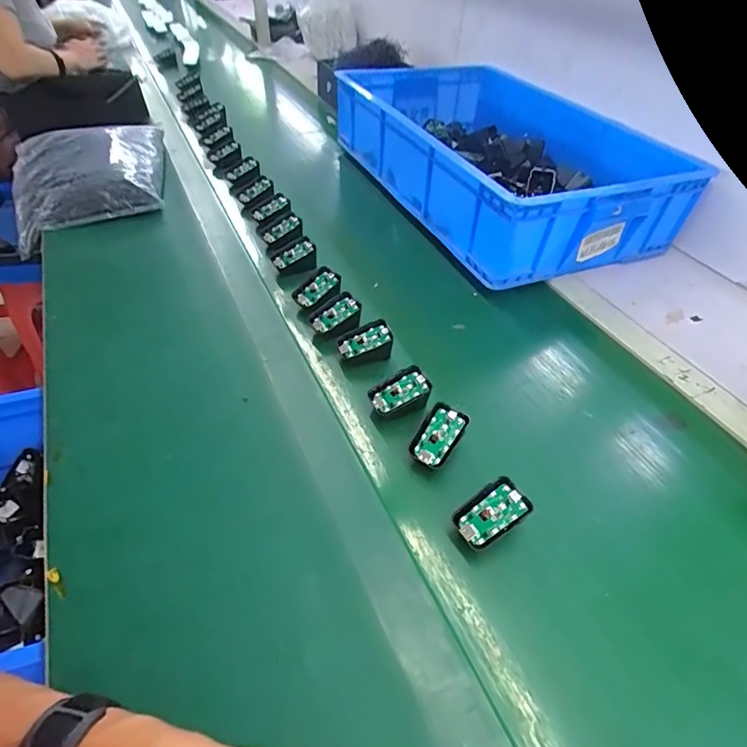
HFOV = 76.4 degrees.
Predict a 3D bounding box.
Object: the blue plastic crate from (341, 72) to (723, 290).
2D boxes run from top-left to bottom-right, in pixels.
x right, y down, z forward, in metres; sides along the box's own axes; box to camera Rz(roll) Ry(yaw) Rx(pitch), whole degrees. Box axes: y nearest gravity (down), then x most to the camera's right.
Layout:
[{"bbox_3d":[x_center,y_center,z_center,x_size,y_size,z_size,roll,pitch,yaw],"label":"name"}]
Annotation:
[{"bbox_3d":[0.214,-0.455,0.943,0.417,0.140,0.708,-15,48,-17],"label":"blue plastic crate"}]

